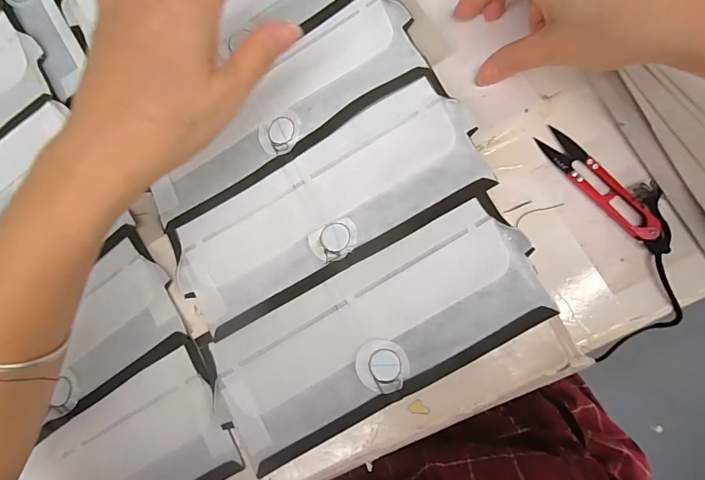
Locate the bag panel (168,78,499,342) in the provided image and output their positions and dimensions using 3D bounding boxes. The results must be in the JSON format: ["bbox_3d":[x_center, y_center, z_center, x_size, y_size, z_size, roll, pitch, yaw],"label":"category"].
[{"bbox_3d":[-0.022,-0.021,0.282,0.233,0.007,0.092,-29,80,6],"label":"bag panel"}]

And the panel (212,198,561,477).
[{"bbox_3d":[0.015,0.068,0.266,0.231,0.006,0.095,-29,82,5],"label":"panel"}]

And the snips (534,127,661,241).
[{"bbox_3d":[0.175,-0.041,0.273,0.019,0.012,0.101,-40,83,5],"label":"snips"}]

